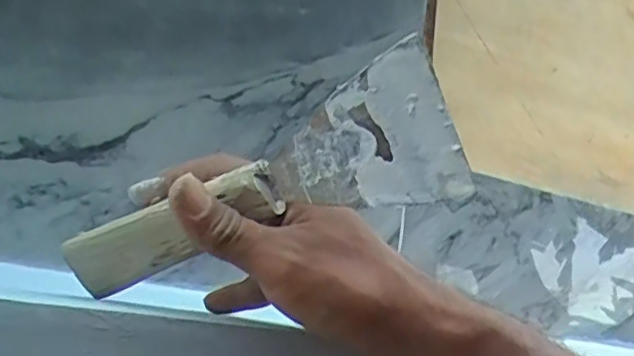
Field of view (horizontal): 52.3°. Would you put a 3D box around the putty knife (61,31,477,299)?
[{"bbox_3d":[-0.033,0.010,0.303,0.201,0.063,0.026,-22,-20,15],"label":"putty knife"}]

